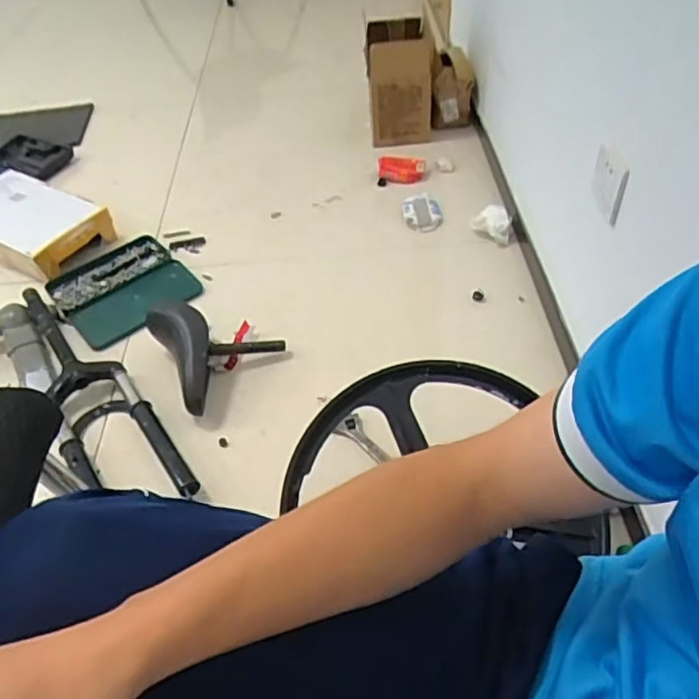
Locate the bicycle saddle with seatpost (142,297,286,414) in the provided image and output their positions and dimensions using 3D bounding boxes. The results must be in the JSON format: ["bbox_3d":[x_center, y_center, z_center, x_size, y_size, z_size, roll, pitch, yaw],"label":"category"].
[{"bbox_3d":[-0.229,-0.018,1.098,0.198,0.113,0.215,-25,49,-17],"label":"bicycle saddle with seatpost"}]

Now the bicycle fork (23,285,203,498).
[{"bbox_3d":[-0.443,0.069,1.056,0.149,0.074,0.564,-29,51,-21],"label":"bicycle fork"}]

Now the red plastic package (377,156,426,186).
[{"bbox_3d":[0.123,-0.424,1.472,0.112,0.031,0.084,2,47,7],"label":"red plastic package"}]

